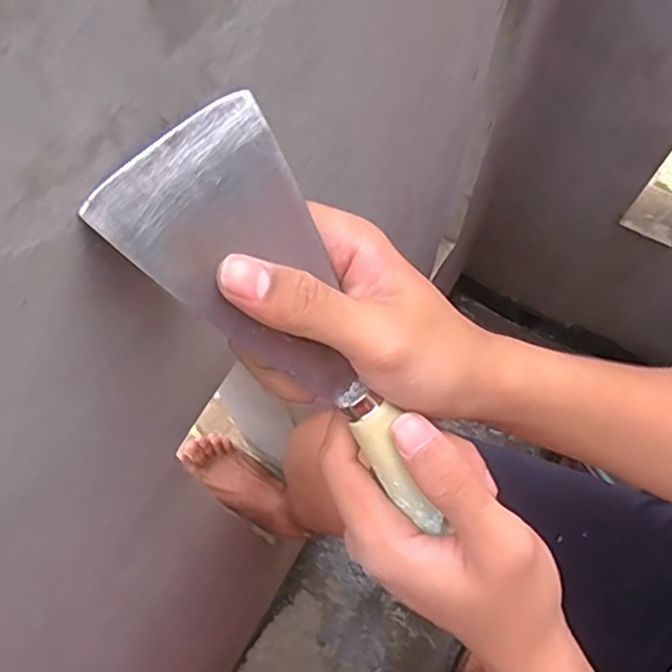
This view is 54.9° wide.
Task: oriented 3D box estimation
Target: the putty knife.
[{"bbox_3d":[-0.009,-0.001,0.243,0.065,0.011,0.171,-42,107,-17],"label":"putty knife"}]

